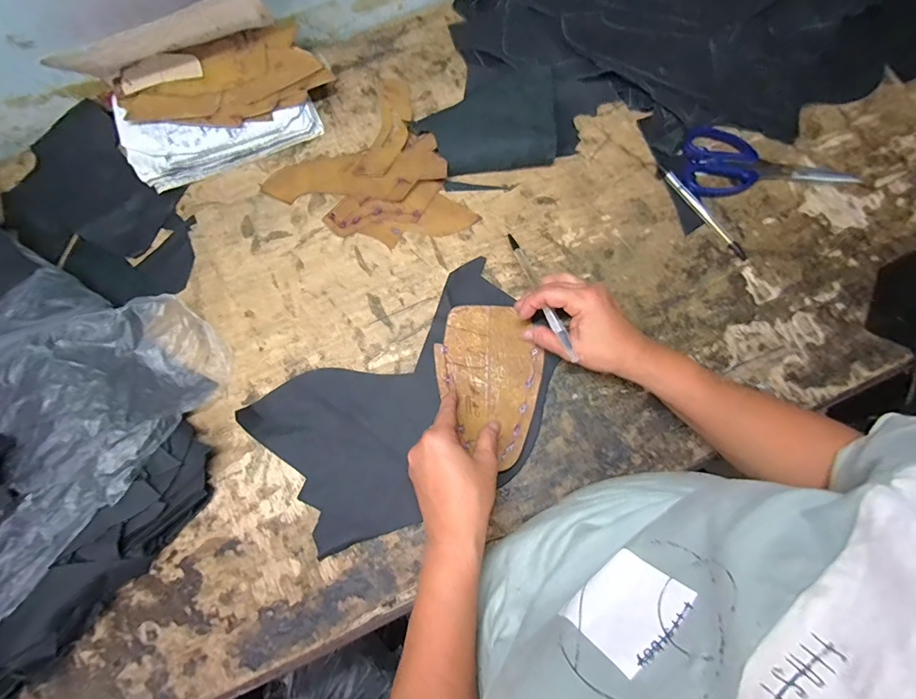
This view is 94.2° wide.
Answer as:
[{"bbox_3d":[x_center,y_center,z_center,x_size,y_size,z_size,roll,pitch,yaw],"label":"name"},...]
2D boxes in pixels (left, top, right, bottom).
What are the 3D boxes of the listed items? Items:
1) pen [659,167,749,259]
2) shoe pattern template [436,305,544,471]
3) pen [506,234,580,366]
[{"bbox_3d":[0.262,-0.148,0.457,0.009,0.010,0.130,-35,78,-7],"label":"pen"},{"bbox_3d":[0.031,0.029,0.411,0.099,0.018,0.151,-3,76,0],"label":"shoe pattern template"},{"bbox_3d":[0.077,-0.057,0.408,0.011,0.013,0.147,-19,61,-4],"label":"pen"}]

